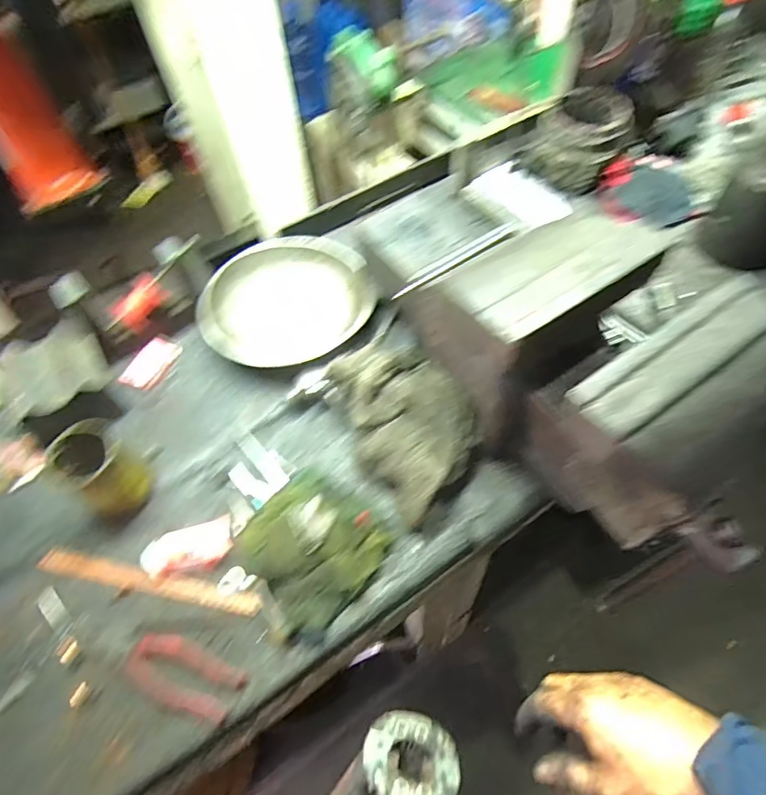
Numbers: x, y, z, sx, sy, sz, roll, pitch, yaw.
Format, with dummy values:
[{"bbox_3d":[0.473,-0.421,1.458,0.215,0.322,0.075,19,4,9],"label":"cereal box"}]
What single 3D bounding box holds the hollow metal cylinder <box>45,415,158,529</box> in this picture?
[{"bbox_3d":[-0.338,0.082,0.587,0.089,0.107,0.077,38,67,24],"label":"hollow metal cylinder"}]

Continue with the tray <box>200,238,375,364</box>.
[{"bbox_3d":[-0.147,-0.154,0.741,0.251,0.019,0.232,-2,58,2],"label":"tray"}]

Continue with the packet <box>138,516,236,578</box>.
[{"bbox_3d":[-0.228,0.181,0.579,0.101,0.029,0.048,-18,58,-8],"label":"packet"}]

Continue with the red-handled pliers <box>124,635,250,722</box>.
[{"bbox_3d":[-0.211,0.295,0.516,0.116,0.019,0.056,22,61,16],"label":"red-handled pliers"}]

